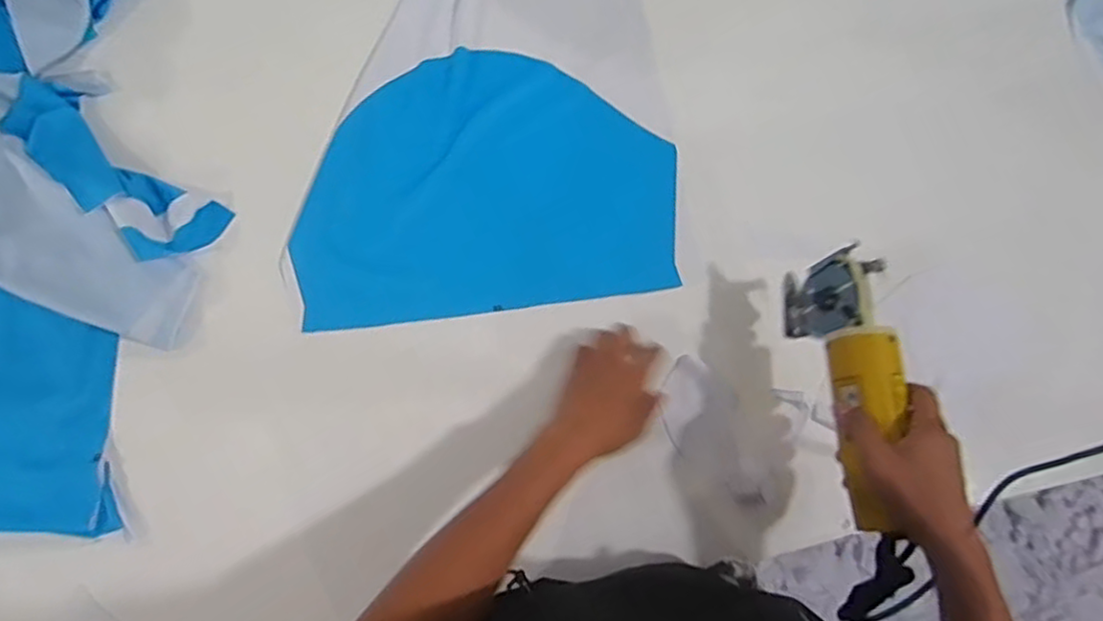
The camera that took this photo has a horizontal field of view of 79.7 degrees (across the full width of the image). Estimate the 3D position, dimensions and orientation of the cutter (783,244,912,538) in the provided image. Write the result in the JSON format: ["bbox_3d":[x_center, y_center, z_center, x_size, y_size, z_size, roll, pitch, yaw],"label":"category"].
[{"bbox_3d":[0.271,0.065,0.585,0.075,0.070,0.239,-2,66,-2],"label":"cutter"}]

